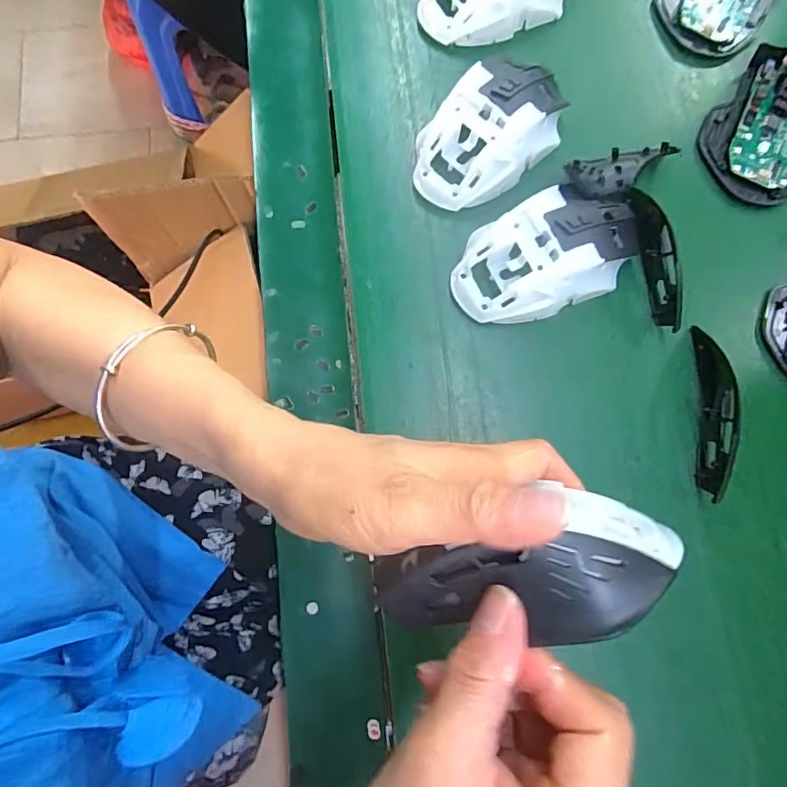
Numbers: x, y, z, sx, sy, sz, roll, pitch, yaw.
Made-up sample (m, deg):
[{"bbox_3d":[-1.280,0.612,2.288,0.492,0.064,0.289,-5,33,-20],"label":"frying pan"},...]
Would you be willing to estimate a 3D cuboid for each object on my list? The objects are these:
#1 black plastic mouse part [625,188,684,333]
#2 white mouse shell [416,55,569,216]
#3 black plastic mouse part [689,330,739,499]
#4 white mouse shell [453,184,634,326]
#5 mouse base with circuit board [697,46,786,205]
[{"bbox_3d":[0.159,-0.081,0.317,0.015,0.033,0.088,-13,79,-2],"label":"black plastic mouse part"},{"bbox_3d":[0.061,-0.163,0.330,0.106,0.039,0.061,-42,81,-7],"label":"white mouse shell"},{"bbox_3d":[0.180,0.010,0.298,0.011,0.034,0.097,6,79,2],"label":"black plastic mouse part"},{"bbox_3d":[0.092,-0.082,0.312,0.113,0.038,0.060,-22,79,-4],"label":"white mouse shell"},{"bbox_3d":[0.248,-0.177,0.342,0.070,0.023,0.104,28,80,6],"label":"mouse base with circuit board"}]

